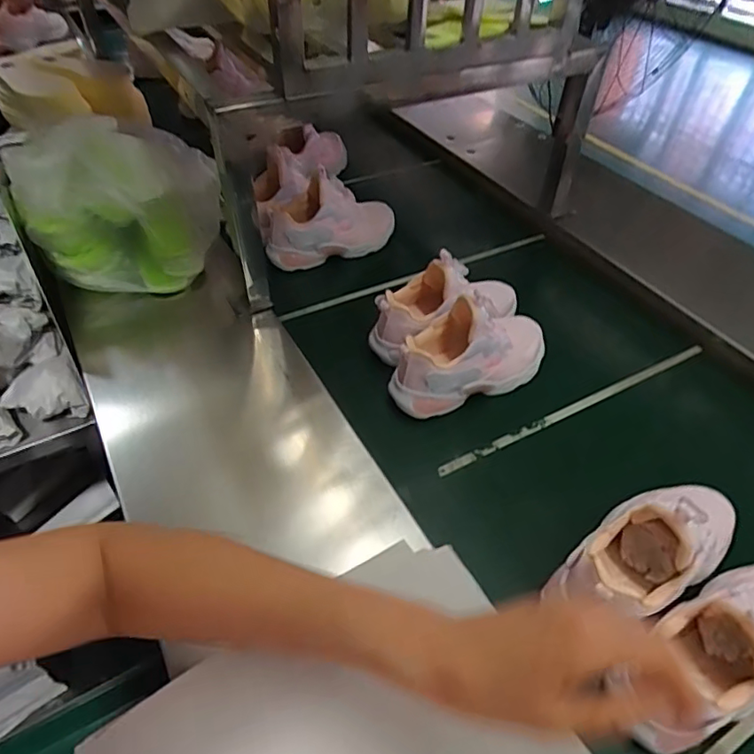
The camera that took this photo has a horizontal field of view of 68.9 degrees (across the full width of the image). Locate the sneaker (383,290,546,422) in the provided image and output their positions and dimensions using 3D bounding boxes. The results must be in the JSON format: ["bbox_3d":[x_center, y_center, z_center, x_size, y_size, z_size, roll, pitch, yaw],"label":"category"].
[{"bbox_3d":[0.117,-0.039,0.657,0.212,0.114,0.083,-20,51,-20],"label":"sneaker"}]

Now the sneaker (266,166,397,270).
[{"bbox_3d":[-0.069,-0.251,0.878,0.215,0.105,0.086,-14,49,-15],"label":"sneaker"}]

